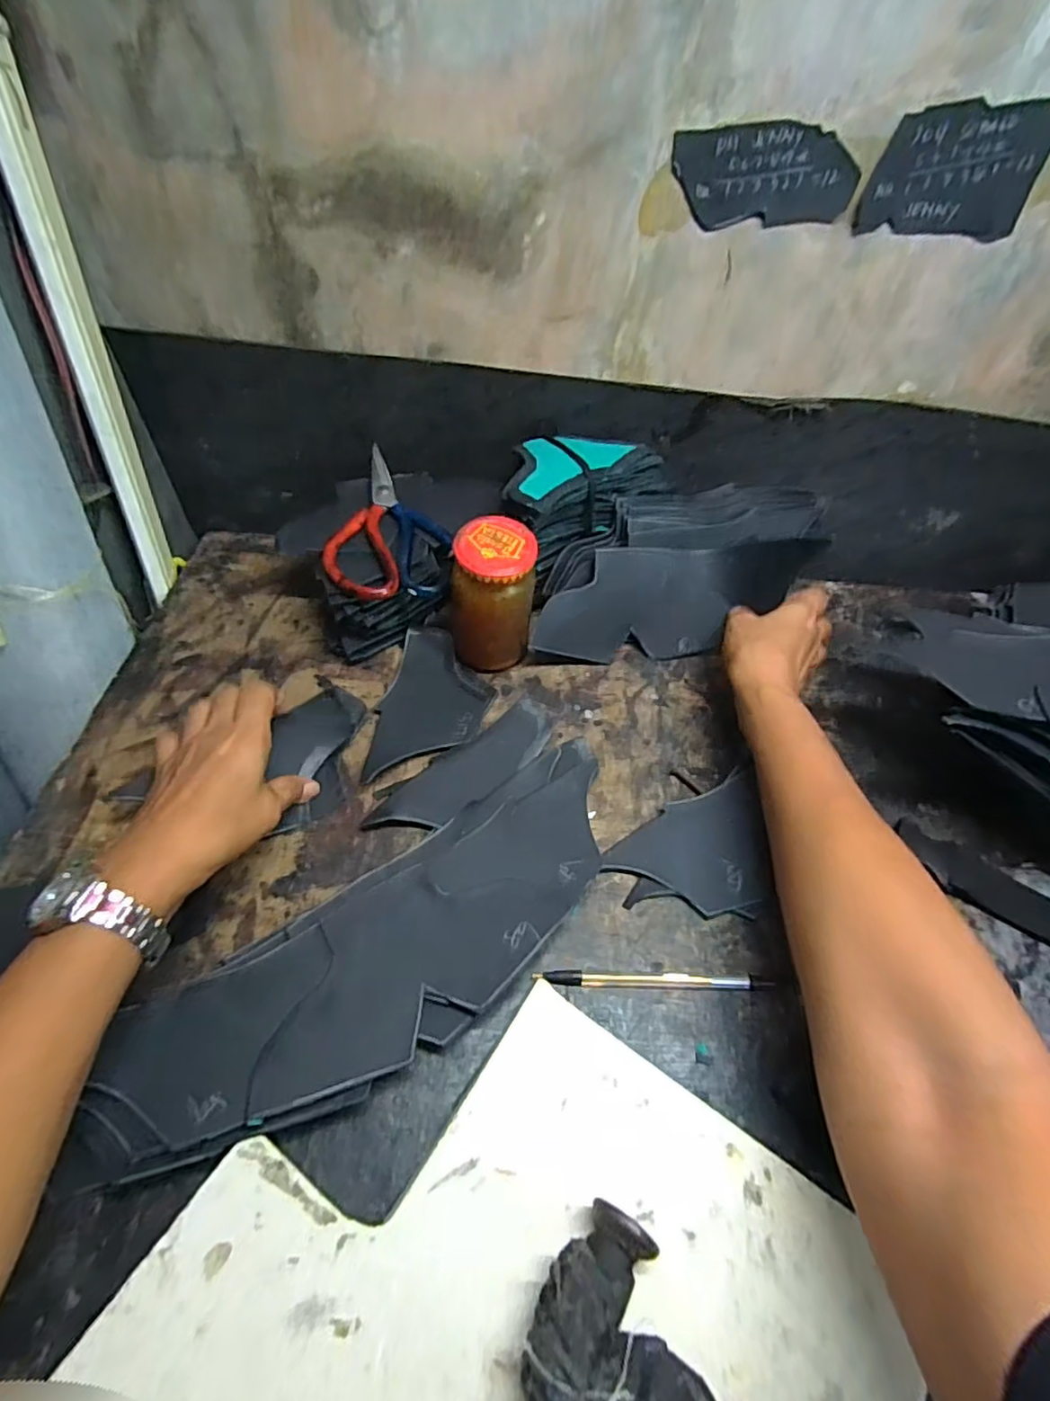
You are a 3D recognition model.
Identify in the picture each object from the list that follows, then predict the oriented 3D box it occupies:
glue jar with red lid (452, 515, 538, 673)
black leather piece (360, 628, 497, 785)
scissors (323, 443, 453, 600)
[{"bbox_3d":[-0.024,-0.078,0.470,0.060,0.107,0.054,1,53,-3],"label":"glue jar with red lid"},{"bbox_3d":[-0.069,0.002,0.469,0.078,0.006,0.142,11,53,4],"label":"black leather piece"},{"bbox_3d":[-0.108,-0.148,0.502,0.092,0.014,0.170,0,53,-4],"label":"scissors"}]

